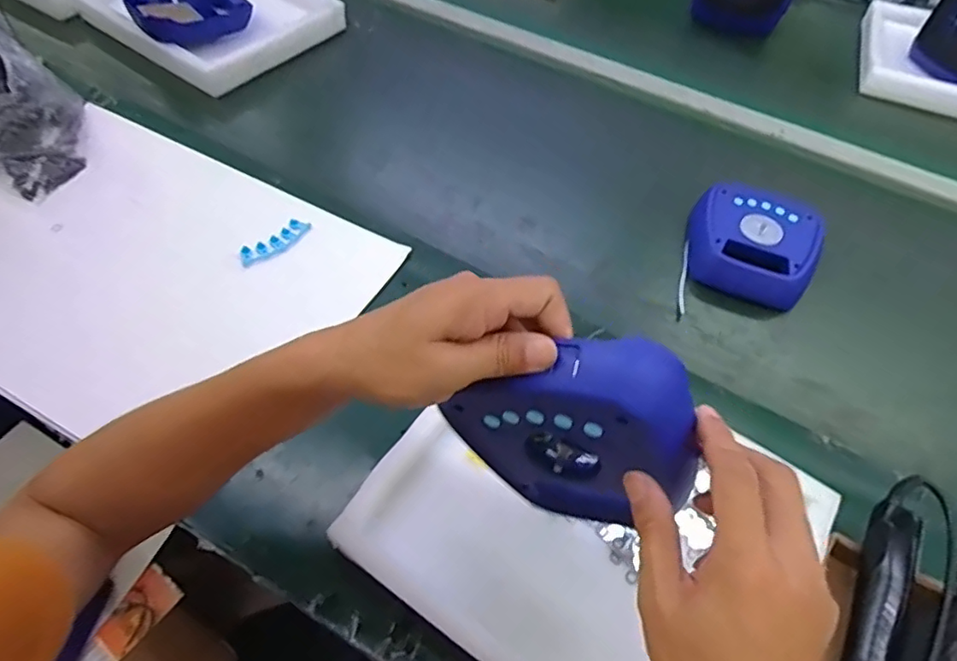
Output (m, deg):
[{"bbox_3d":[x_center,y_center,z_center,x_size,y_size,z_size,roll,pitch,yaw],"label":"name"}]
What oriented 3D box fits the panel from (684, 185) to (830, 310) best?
[{"bbox_3d":[0.353,-0.116,0.756,0.157,0.048,0.173,26,56,15],"label":"panel"}]

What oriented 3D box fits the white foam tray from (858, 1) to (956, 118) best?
[{"bbox_3d":[0.858,-0.461,1.016,0.357,0.053,0.260,24,56,13],"label":"white foam tray"}]

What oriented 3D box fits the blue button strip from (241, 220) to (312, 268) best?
[{"bbox_3d":[-0.251,-0.108,0.724,0.015,0.024,0.095,39,60,22],"label":"blue button strip"}]

